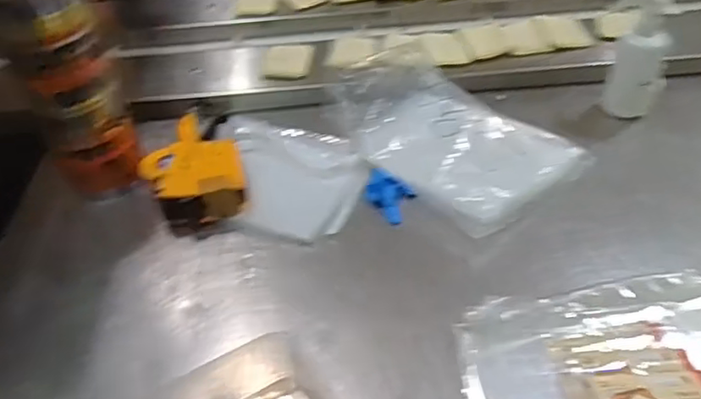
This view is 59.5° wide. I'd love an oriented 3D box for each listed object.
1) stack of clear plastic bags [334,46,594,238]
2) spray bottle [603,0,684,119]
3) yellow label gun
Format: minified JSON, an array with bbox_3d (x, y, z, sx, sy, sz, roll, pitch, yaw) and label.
[{"bbox_3d":[0.155,-0.118,0.960,0.249,0.086,0.357,-35,51,-26],"label":"stack of clear plastic bags"},{"bbox_3d":[0.449,-0.234,0.963,0.097,0.190,0.068,17,49,22],"label":"spray bottle"},{"bbox_3d":[-0.247,-0.064,0.959,0.145,0.059,0.271,-13,45,-7],"label":"yellow label gun"}]

